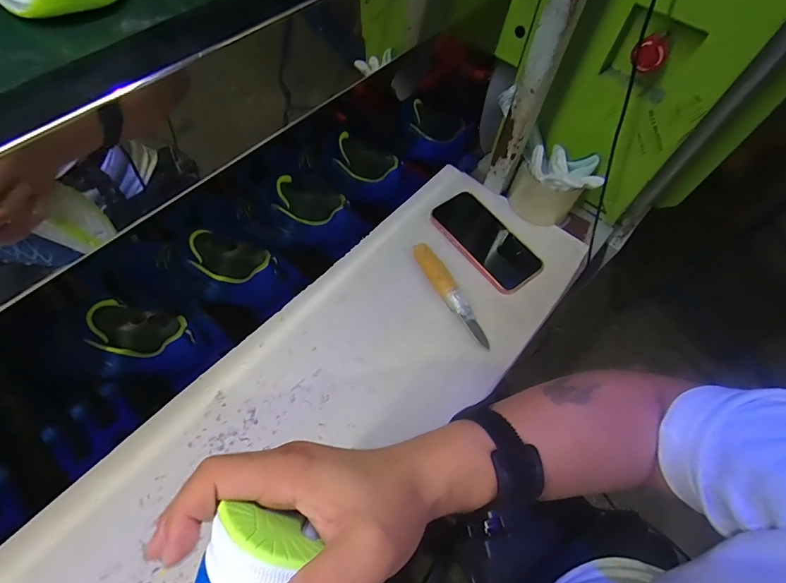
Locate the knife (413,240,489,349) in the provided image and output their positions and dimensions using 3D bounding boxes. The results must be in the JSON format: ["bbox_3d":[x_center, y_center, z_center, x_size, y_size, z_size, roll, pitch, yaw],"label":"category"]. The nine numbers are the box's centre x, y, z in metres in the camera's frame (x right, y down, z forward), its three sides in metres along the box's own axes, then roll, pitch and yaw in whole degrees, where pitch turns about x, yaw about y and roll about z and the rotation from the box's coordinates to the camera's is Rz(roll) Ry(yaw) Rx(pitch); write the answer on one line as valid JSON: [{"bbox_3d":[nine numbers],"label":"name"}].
[{"bbox_3d":[0.075,0.001,0.513,0.026,0.026,0.160,-25,66,-15],"label":"knife"}]

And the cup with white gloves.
[{"bbox_3d":[0.232,-0.154,0.578,0.105,0.097,0.082,39,66,18],"label":"cup with white gloves"}]

